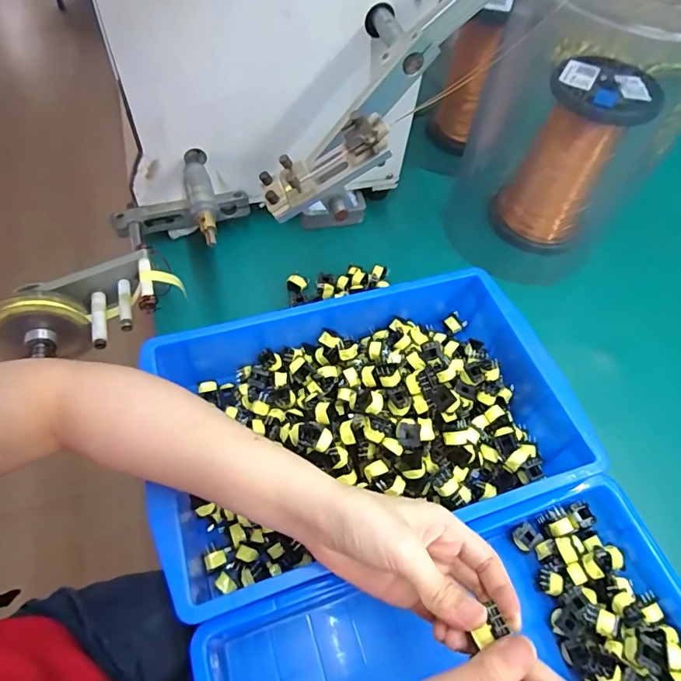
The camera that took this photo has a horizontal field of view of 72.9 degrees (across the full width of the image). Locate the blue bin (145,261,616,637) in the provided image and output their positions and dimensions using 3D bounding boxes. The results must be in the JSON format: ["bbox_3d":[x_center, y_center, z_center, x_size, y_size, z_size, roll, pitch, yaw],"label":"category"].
[{"bbox_3d":[0.027,0.066,0.432,0.366,0.077,0.236,-15,59,-13],"label":"blue bin"}]

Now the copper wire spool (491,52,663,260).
[{"bbox_3d":[0.291,-0.227,0.589,0.114,0.206,0.116,40,63,21],"label":"copper wire spool"}]

